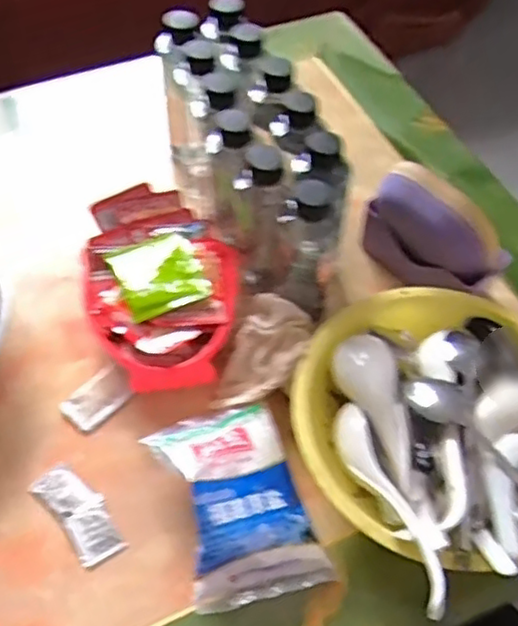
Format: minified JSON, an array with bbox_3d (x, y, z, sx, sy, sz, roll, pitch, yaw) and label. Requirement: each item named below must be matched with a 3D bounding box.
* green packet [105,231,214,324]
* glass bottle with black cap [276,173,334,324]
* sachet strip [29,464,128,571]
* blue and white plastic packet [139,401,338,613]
[{"bbox_3d":[-0.094,-0.038,0.652,0.079,0.020,0.092,-19,59,-15],"label":"green packet"},{"bbox_3d":[0.044,-0.053,0.619,0.053,0.148,0.046,18,57,10],"label":"glass bottle with black cap"},{"bbox_3d":[-0.150,0.167,0.574,0.039,0.004,0.092,-34,63,-23],"label":"sachet strip"},{"bbox_3d":[-0.019,0.151,0.561,0.109,0.056,0.162,-16,58,-13],"label":"blue and white plastic packet"}]

